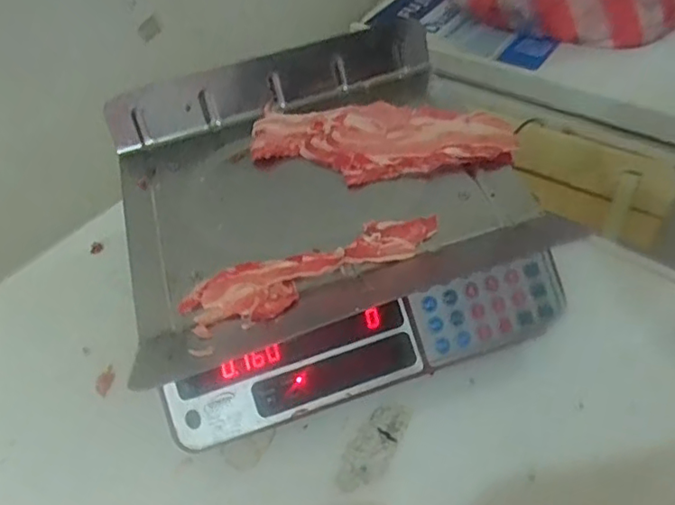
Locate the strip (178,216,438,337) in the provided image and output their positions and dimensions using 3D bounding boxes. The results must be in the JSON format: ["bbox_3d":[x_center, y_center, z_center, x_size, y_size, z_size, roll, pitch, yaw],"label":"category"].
[{"bbox_3d":[-0.017,0.012,0.494,0.213,0.020,0.071,-23,48,-11],"label":"strip"}]

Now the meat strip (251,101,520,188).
[{"bbox_3d":[0.038,-0.109,0.589,0.256,0.028,0.092,7,49,16],"label":"meat strip"}]

